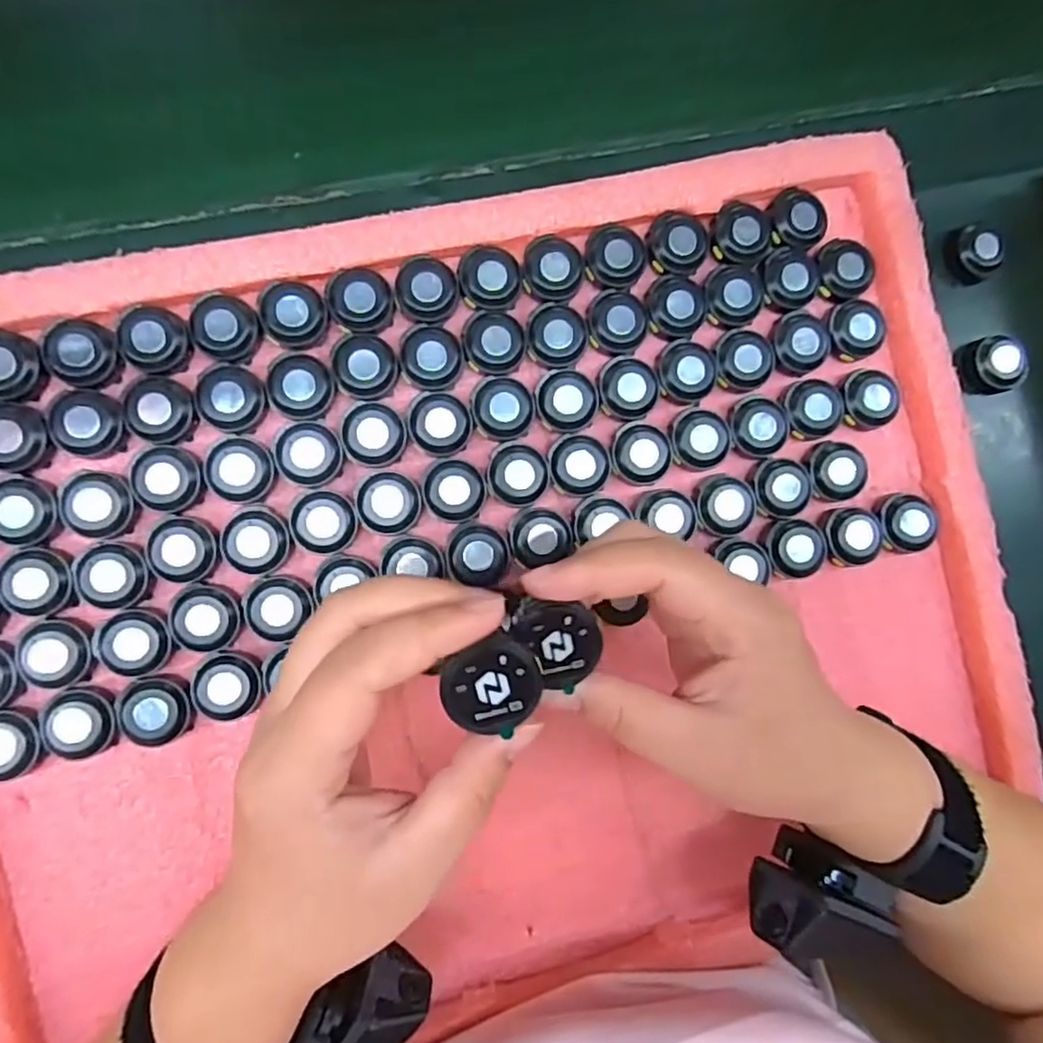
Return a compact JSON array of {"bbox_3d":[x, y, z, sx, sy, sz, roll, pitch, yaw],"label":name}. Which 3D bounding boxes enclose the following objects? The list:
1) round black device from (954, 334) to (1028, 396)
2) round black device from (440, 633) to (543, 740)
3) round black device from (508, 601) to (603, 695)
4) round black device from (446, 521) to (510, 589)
[{"bbox_3d":[0.256,-0.085,0.350,0.027,0.023,0.031,-23,88,-8],"label":"round black device"},{"bbox_3d":[-0.008,0.048,0.187,0.029,0.007,0.025,-31,86,-7],"label":"round black device"},{"bbox_3d":[0.013,0.037,0.204,0.024,0.007,0.028,-34,87,-8],"label":"round black device"},{"bbox_3d":[-0.020,0.014,0.301,0.028,0.009,0.028,-3,86,-7],"label":"round black device"}]

